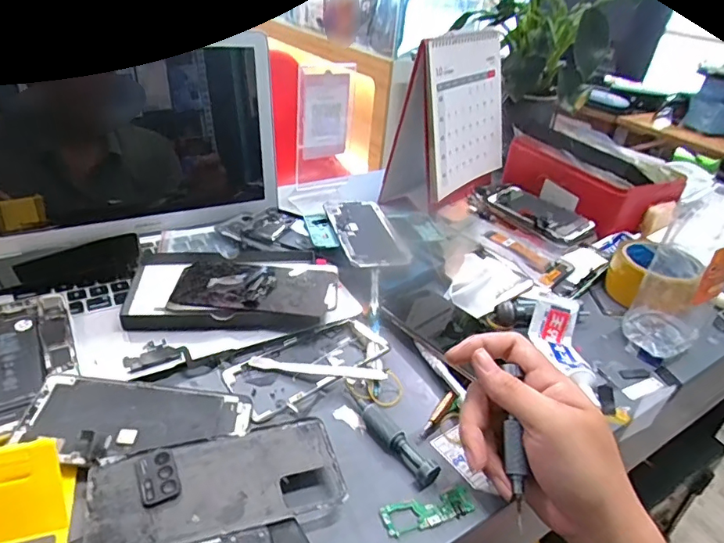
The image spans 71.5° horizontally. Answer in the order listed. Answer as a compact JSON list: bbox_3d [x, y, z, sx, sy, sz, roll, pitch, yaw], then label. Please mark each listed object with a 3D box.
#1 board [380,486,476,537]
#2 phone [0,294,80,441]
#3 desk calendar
[{"bbox_3d":[0.045,0.162,0.341,0.064,0.004,0.020,-6,33,-19],"label":"board"},{"bbox_3d":[-0.273,0.066,0.405,0.072,0.009,0.149,-14,36,-29],"label":"phone"},{"bbox_3d":[0.134,-0.220,0.729,0.095,0.203,0.206,25,37,27],"label":"desk calendar"}]

